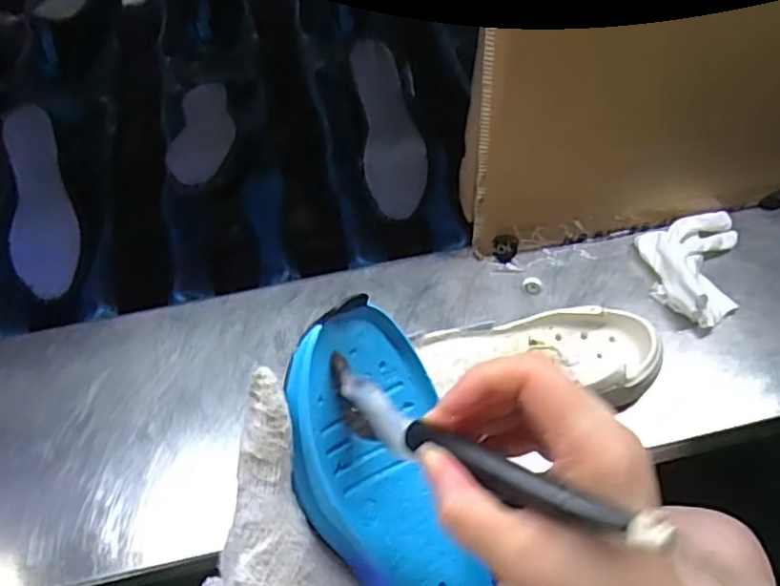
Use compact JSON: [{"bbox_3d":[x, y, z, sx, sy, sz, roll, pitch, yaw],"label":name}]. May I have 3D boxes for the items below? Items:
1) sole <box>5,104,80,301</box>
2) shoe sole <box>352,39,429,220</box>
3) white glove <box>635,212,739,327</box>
[{"bbox_3d":[-0.384,-0.101,0.723,0.064,0.025,0.214,-11,82,-5],"label":"sole"},{"bbox_3d":[-0.001,-0.194,0.769,0.067,0.015,0.216,-9,77,-4],"label":"shoe sole"},{"bbox_3d":[0.285,-0.035,0.632,0.090,0.030,0.141,17,55,16],"label":"white glove"}]

